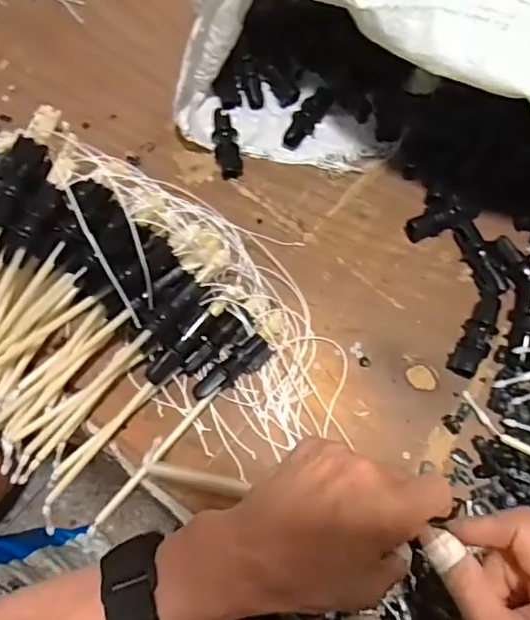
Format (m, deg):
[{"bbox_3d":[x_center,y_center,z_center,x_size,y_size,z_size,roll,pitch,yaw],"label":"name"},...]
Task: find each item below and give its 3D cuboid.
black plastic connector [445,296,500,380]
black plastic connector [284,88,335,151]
[{"bbox_3d":[0.168,0.019,0.441,0.022,0.019,0.070,26,72,12],"label":"black plastic connector"},{"bbox_3d":[0.043,-0.183,0.522,0.021,0.019,0.075,27,72,12],"label":"black plastic connector"}]

